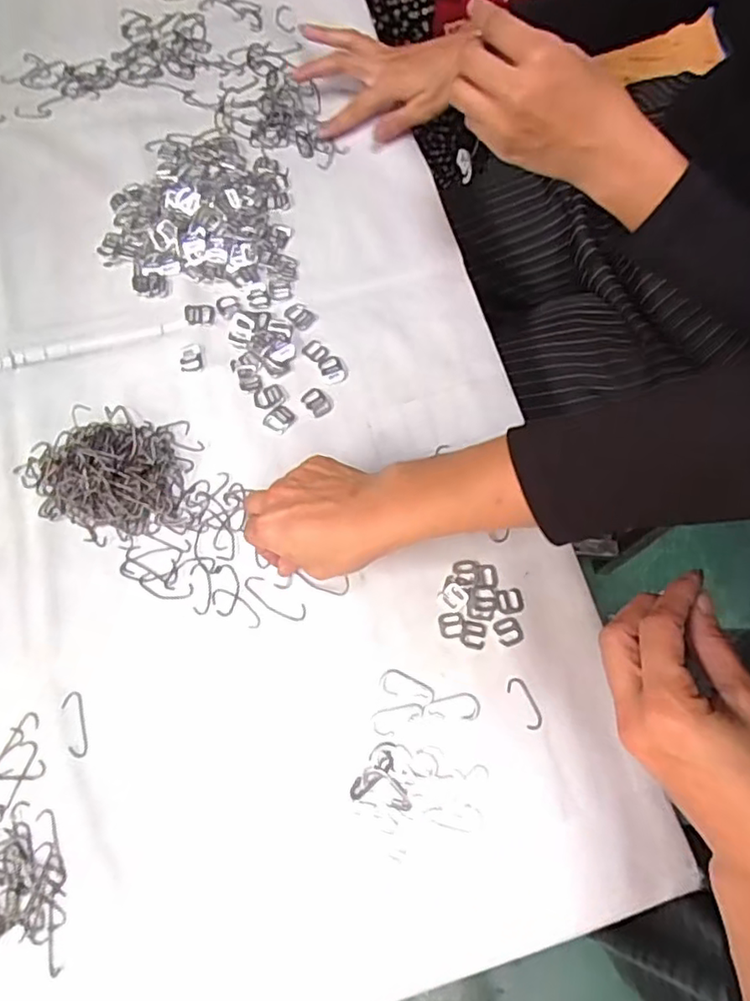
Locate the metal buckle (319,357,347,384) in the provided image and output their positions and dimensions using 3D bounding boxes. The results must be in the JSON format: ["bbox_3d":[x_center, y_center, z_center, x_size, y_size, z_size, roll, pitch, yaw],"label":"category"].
[{"bbox_3d":[-0.034,-0.106,0.496,0.019,0.004,0.025,-27,73,-11],"label":"metal buckle"}]

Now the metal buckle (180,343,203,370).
[{"bbox_3d":[-0.149,-0.116,0.494,0.018,0.006,0.023,-4,71,-3],"label":"metal buckle"}]

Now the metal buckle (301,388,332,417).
[{"bbox_3d":[-0.046,-0.079,0.485,0.017,0.004,0.025,-36,75,-13],"label":"metal buckle"}]

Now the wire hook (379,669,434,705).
[{"bbox_3d":[0.022,0.127,0.418,0.038,0.004,0.016,19,71,5],"label":"wire hook"}]

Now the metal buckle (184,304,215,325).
[{"bbox_3d":[-0.146,-0.155,0.508,0.024,0.007,0.018,-10,71,-5],"label":"metal buckle"}]

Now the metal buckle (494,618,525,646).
[{"bbox_3d":[0.094,0.092,0.431,0.018,0.004,0.019,-23,73,-10],"label":"metal buckle"}]

